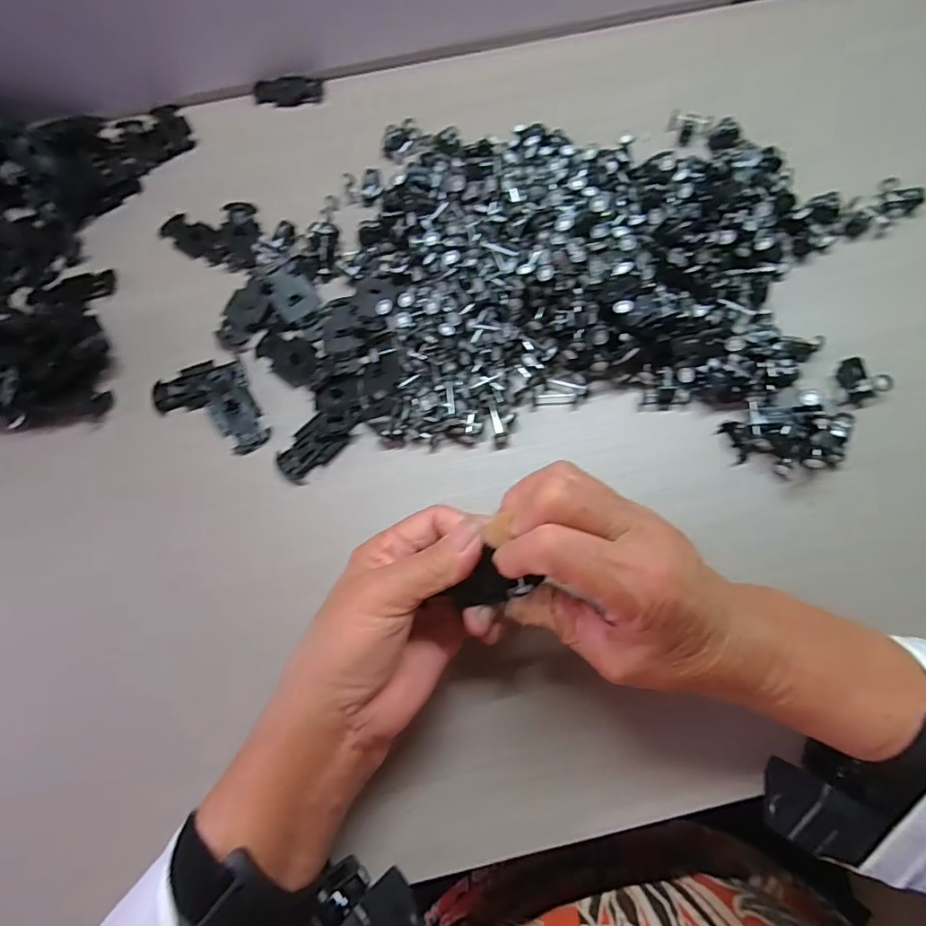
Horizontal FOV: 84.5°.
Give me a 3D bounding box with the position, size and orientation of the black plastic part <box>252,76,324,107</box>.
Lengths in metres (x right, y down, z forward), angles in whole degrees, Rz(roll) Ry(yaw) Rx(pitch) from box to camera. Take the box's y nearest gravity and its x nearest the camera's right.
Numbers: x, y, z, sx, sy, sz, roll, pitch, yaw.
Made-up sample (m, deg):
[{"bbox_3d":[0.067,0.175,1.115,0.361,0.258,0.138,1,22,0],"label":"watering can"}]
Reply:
[{"bbox_3d":[-0.157,-0.336,0.458,0.061,0.010,0.026,-2,69,1],"label":"black plastic part"}]

